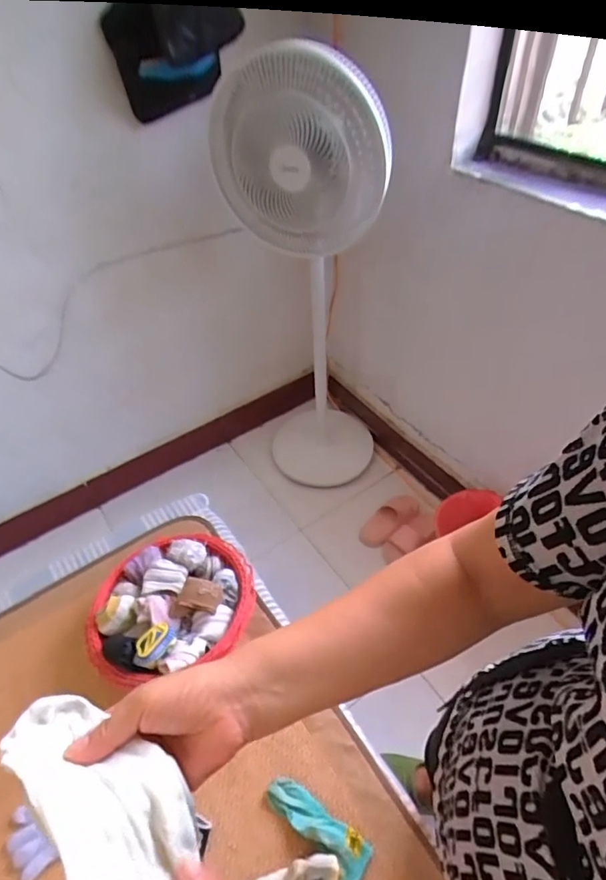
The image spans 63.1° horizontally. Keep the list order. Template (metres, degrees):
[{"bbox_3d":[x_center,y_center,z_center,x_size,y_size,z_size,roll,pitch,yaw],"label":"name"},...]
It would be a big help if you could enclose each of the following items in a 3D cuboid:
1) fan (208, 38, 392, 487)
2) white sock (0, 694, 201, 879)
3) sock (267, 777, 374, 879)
[{"bbox_3d":[0.025,-0.346,1.430,0.391,1.236,0.506,-8,48,-2],"label":"fan"},{"bbox_3d":[-0.124,0.223,0.311,0.076,0.045,0.153,-34,53,-23],"label":"white sock"},{"bbox_3d":[0.022,0.542,0.699,0.160,0.027,0.064,35,59,31],"label":"sock"}]

